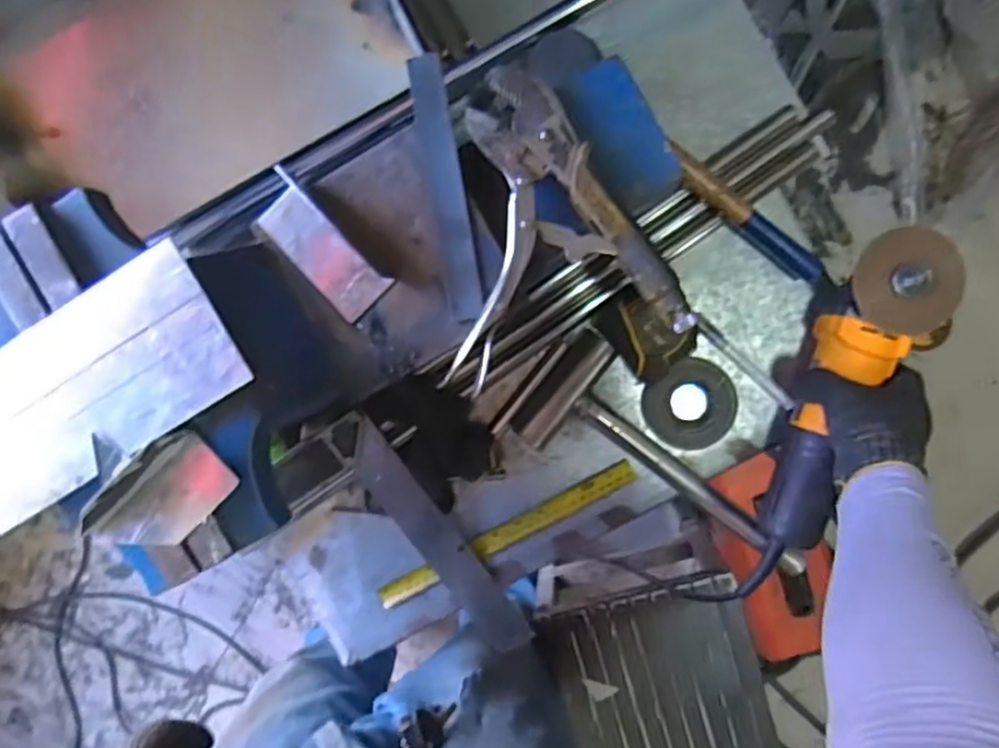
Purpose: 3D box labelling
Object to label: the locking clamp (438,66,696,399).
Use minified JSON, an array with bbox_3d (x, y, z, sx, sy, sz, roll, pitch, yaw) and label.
[{"bbox_3d":[0.018,-0.103,0.478,0.161,0.035,0.206,-21,93,6],"label":"locking clamp"}]

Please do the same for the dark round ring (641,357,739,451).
[{"bbox_3d":[0.180,0.028,0.657,0.084,0.015,0.089,-1,109,-2],"label":"dark round ring"}]

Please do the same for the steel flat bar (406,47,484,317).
[{"bbox_3d":[-0.036,-0.129,0.482,0.022,0.004,0.179,-10,94,6],"label":"steel flat bar"}]

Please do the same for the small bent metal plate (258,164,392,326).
[{"bbox_3d":[-0.130,-0.090,0.498,0.110,0.007,0.044,44,97,0],"label":"small bent metal plate"}]

